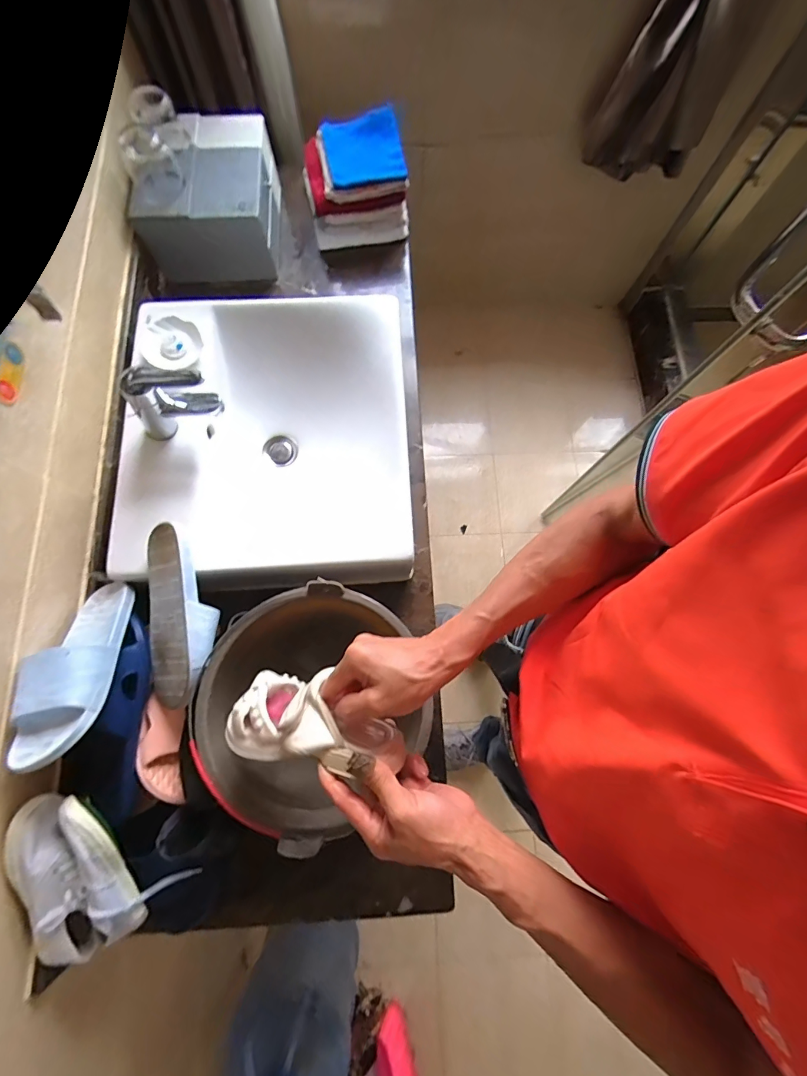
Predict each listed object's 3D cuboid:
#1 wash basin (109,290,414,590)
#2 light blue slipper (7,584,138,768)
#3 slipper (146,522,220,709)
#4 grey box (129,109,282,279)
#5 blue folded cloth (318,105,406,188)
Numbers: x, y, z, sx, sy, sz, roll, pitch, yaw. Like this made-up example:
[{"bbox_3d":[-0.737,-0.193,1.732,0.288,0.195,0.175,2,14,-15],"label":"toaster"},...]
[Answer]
[{"bbox_3d":[-0.212,-0.167,0.676,0.433,0.144,0.485,-2,75,-2],"label":"wash basin"},{"bbox_3d":[-0.408,0.146,0.523,0.095,0.056,0.240,-7,44,-3],"label":"light blue slipper"},{"bbox_3d":[-0.303,0.102,0.579,0.115,0.059,0.239,-12,82,29],"label":"slipper"},{"bbox_3d":[-0.385,-0.686,0.860,0.236,0.141,0.275,-1,75,-1],"label":"grey box"},{"bbox_3d":[-0.082,-0.772,0.833,0.150,0.030,0.166,-10,76,-4],"label":"blue folded cloth"}]

